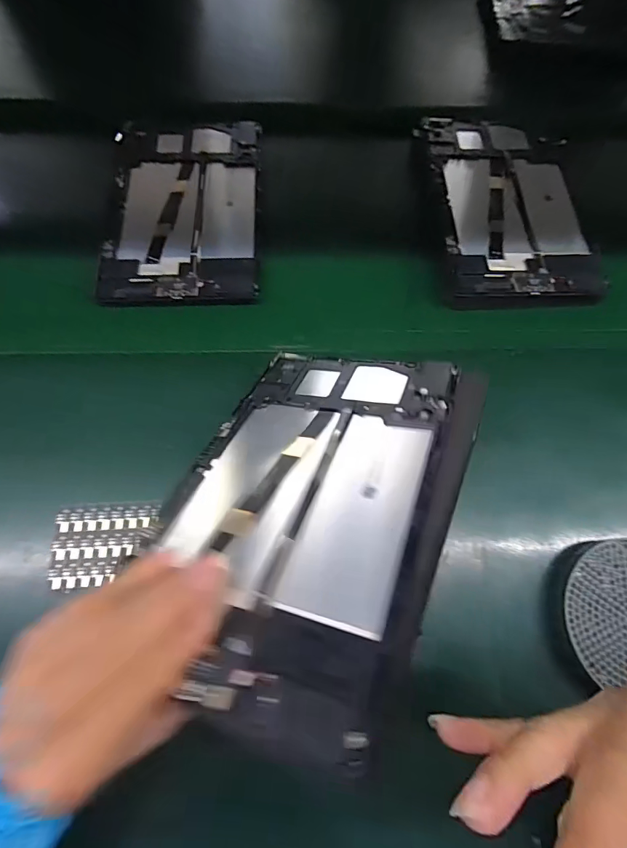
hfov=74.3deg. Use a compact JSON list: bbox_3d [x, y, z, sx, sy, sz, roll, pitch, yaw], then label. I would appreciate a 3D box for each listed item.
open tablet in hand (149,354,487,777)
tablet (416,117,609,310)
[{"bbox_3d":[0.000,0.037,0.247,0.159,0.013,0.236,10,47,23],"label":"open tablet in hand"},{"bbox_3d":[0.199,-0.225,0.427,0.151,0.012,0.246,-1,69,-2],"label":"tablet"}]

